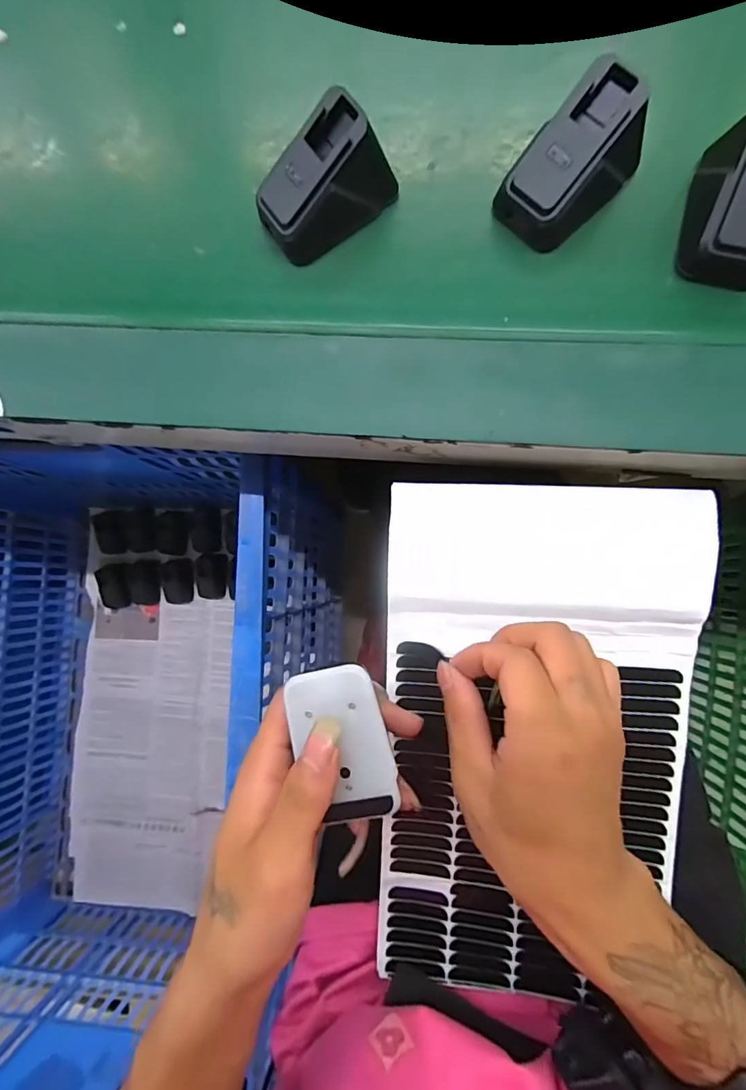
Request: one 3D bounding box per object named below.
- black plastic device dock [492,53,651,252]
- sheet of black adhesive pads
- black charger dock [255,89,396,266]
[{"bbox_3d":[0.095,-0.184,0.228,0.065,0.041,0.041,-41,82,2],"label":"black plastic device dock"},{"bbox_3d":[0.089,0.112,0.272,0.165,0.054,0.286,2,85,6],"label":"sheet of black adhesive pads"},{"bbox_3d":[-0.024,-0.180,0.240,0.067,0.041,0.036,-34,82,2],"label":"black charger dock"}]

